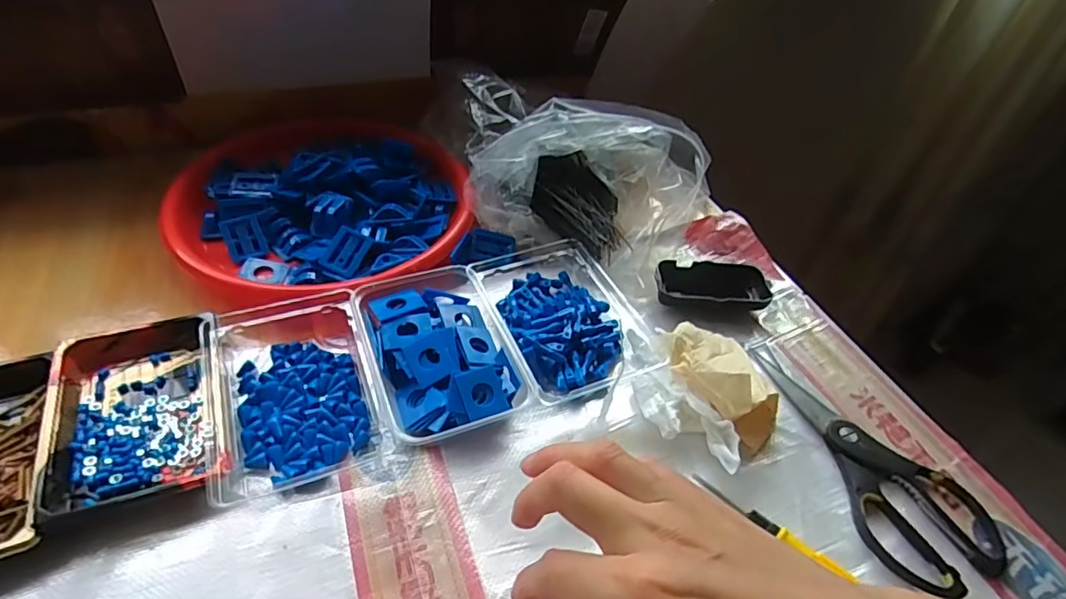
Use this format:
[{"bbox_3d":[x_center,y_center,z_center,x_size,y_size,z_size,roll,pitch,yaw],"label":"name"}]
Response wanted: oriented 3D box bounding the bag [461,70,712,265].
[{"bbox_3d":[0.043,-0.137,0.591,0.260,0.096,0.145,18,45,11],"label":"bag"}]

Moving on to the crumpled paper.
[{"bbox_3d":[0.158,0.066,0.455,0.080,0.051,0.132,-7,46,-13],"label":"crumpled paper"}]

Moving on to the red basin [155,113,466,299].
[{"bbox_3d":[-0.218,-0.104,0.593,0.284,0.056,0.284,3,44,-3],"label":"red basin"}]

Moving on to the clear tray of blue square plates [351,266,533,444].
[{"bbox_3d":[-0.078,0.043,0.464,0.104,0.034,0.156,-15,48,-20],"label":"clear tray of blue square plates"}]

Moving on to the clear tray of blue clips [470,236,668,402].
[{"bbox_3d":[0.025,0.005,0.516,0.135,0.032,0.183,-15,48,-20],"label":"clear tray of blue clips"}]

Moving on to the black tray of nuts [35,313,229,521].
[{"bbox_3d":[-0.287,0.080,0.409,0.106,0.026,0.155,-15,48,-20],"label":"black tray of nuts"}]

